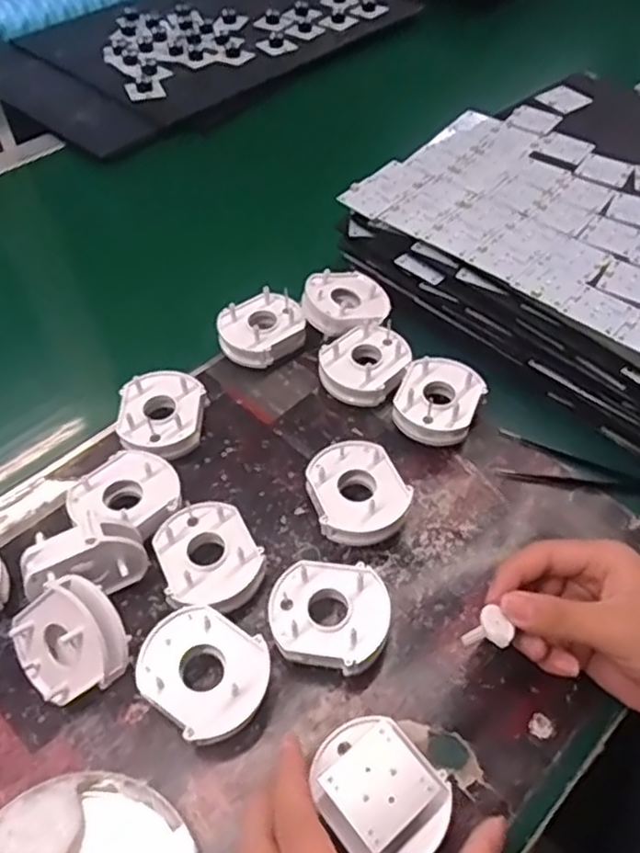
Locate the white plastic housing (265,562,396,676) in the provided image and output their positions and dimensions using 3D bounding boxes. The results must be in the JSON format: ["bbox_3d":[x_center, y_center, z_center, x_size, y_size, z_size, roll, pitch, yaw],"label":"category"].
[{"bbox_3d":[0.006,0.116,0.411,0.070,0.031,0.061,13,53,9],"label":"white plastic housing"}]

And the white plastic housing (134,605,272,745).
[{"bbox_3d":[-0.064,0.143,0.389,0.071,0.037,0.061,34,59,24],"label":"white plastic housing"}]

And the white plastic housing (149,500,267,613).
[{"bbox_3d":[-0.069,0.088,0.433,0.061,0.035,0.073,-17,54,-14],"label":"white plastic housing"}]

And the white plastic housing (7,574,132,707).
[{"bbox_3d":[-0.142,0.121,0.386,0.062,0.073,0.024,58,25,7],"label":"white plastic housing"}]

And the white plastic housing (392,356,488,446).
[{"bbox_3d":[0.089,-0.019,0.515,0.061,0.035,0.072,23,55,17],"label":"white plastic housing"}]

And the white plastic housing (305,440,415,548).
[{"bbox_3d":[0.026,0.047,0.462,0.067,0.037,0.071,-17,54,-14],"label":"white plastic housing"}]

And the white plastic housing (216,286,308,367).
[{"bbox_3d":[-0.048,-0.078,0.564,0.070,0.035,0.060,-36,60,-26],"label":"white plastic housing"}]

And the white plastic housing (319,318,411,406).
[{"bbox_3d":[0.038,-0.046,0.538,0.069,0.035,0.060,-34,59,-24],"label":"white plastic housing"}]

